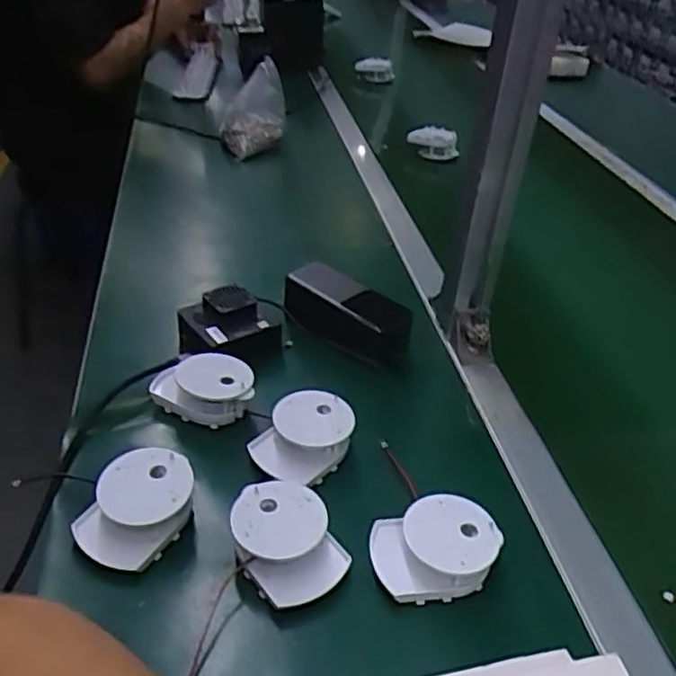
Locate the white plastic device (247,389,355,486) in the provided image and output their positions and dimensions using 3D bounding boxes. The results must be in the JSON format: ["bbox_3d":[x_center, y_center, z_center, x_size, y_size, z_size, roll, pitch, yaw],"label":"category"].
[{"bbox_3d":[-0.027,0.080,0.541,0.073,0.044,0.071,10,34,8],"label":"white plastic device"}]

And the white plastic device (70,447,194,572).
[{"bbox_3d":[-0.136,0.116,0.464,0.058,0.043,0.076,28,40,30],"label":"white plastic device"}]

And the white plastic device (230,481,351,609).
[{"bbox_3d":[-0.036,0.139,0.457,0.062,0.038,0.081,-18,40,-30],"label":"white plastic device"}]

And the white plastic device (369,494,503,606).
[{"bbox_3d":[0.066,0.142,0.462,0.086,0.036,0.064,2,34,-4],"label":"white plastic device"}]

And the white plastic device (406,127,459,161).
[{"bbox_3d":[0.157,-0.321,1.125,0.084,0.050,0.028,14,35,13],"label":"white plastic device"}]

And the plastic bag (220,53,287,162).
[{"bbox_3d":[-0.135,-0.373,1.100,0.101,0.131,0.169,2,34,-4],"label":"plastic bag"}]

